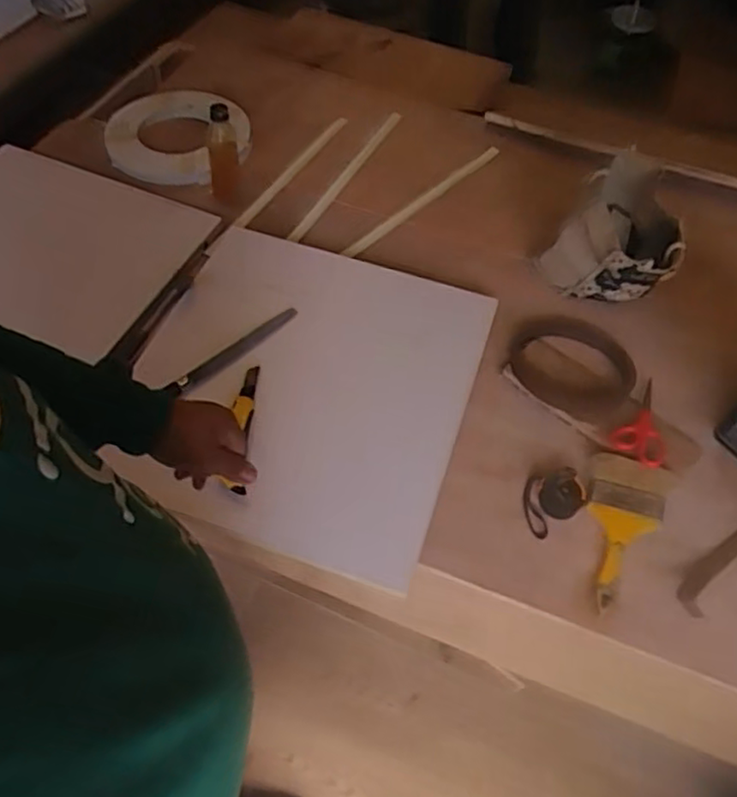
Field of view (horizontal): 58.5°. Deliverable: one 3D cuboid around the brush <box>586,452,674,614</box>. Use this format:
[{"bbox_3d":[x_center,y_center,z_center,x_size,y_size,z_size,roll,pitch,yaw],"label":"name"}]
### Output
[{"bbox_3d":[0.333,0.171,0.861,0.099,0.029,0.209,16,56,8],"label":"brush"}]

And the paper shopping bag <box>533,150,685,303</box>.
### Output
[{"bbox_3d":[0.419,-0.269,1.098,0.208,0.162,0.189,32,59,18],"label":"paper shopping bag"}]

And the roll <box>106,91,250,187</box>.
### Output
[{"bbox_3d":[-0.380,-0.528,1.313,0.272,0.053,0.265,1,55,-2],"label":"roll"}]

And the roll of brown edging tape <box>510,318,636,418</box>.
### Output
[{"bbox_3d":[0.319,-0.057,1.027,0.189,0.019,0.195,1,55,-2],"label":"roll of brown edging tape"}]

